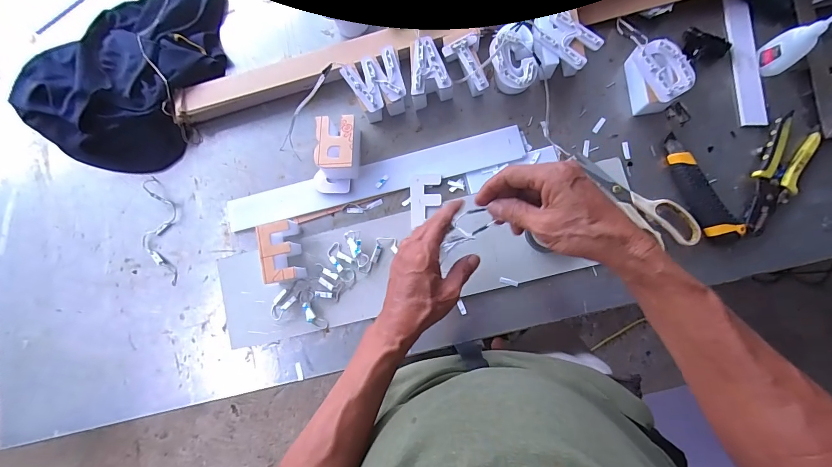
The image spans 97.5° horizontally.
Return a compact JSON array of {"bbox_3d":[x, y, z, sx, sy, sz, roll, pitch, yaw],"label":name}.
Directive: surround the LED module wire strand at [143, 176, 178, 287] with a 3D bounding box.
[{"bbox_3d":[-0.400,-0.005,0.567,0.051,0.009,0.171,-7,83,5],"label":"LED module wire strand"}]

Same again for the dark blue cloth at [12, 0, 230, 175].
[{"bbox_3d":[-0.452,-0.270,0.580,0.258,0.071,0.344,30,88,8],"label":"dark blue cloth"}]

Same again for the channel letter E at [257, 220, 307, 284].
[{"bbox_3d":[-0.192,0.027,0.524,0.047,0.044,0.086,-10,81,4],"label":"channel letter E"}]

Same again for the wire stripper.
[{"bbox_3d":[0.484,-0.076,0.485,0.057,0.023,0.158,24,87,8],"label":"wire stripper"}]

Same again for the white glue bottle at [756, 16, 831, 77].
[{"bbox_3d":[0.491,-0.247,0.469,0.028,0.098,0.040,12,82,5],"label":"white glue bottle"}]

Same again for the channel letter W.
[{"bbox_3d":[-0.054,-0.218,0.545,0.083,0.049,0.080,-25,80,2],"label":"channel letter W"}]

